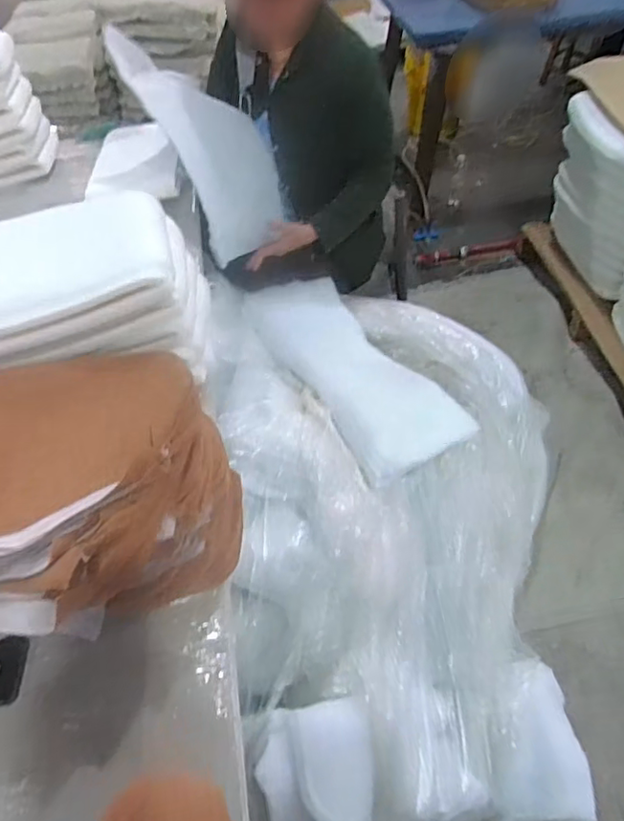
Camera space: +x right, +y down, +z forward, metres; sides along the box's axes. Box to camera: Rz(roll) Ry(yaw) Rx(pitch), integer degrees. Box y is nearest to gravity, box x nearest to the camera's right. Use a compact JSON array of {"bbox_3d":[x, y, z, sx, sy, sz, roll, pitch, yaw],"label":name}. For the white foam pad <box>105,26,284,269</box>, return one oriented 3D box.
[{"bbox_3d":[-0.215,-0.598,1.301,0.253,0.484,0.069,-34,24,-28],"label":"white foam pad"}]

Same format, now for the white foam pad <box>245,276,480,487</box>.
[{"bbox_3d":[0.076,-0.088,1.311,0.274,0.140,0.543,-33,55,-20],"label":"white foam pad"}]

